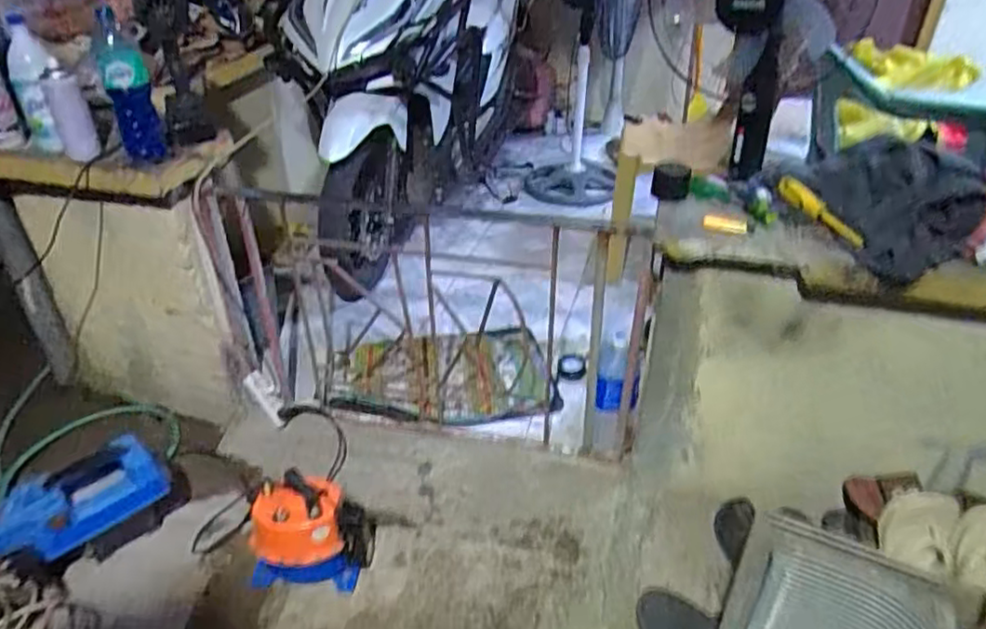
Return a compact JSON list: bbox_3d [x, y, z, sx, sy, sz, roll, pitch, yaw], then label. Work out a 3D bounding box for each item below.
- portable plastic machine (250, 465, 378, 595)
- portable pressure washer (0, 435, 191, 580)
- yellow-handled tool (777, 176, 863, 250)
[{"bbox_3d":[-0.356,0.416,1.298,0.212,0.194,0.151,0,35,0],"label":"portable plastic machine"},{"bbox_3d":[-0.815,0.395,1.345,0.347,0.173,0.150,-22,40,-28],"label":"portable pressure washer"},{"bbox_3d":[0.517,-0.162,1.052,0.034,0.024,0.177,-17,52,-23],"label":"yellow-handled tool"}]

